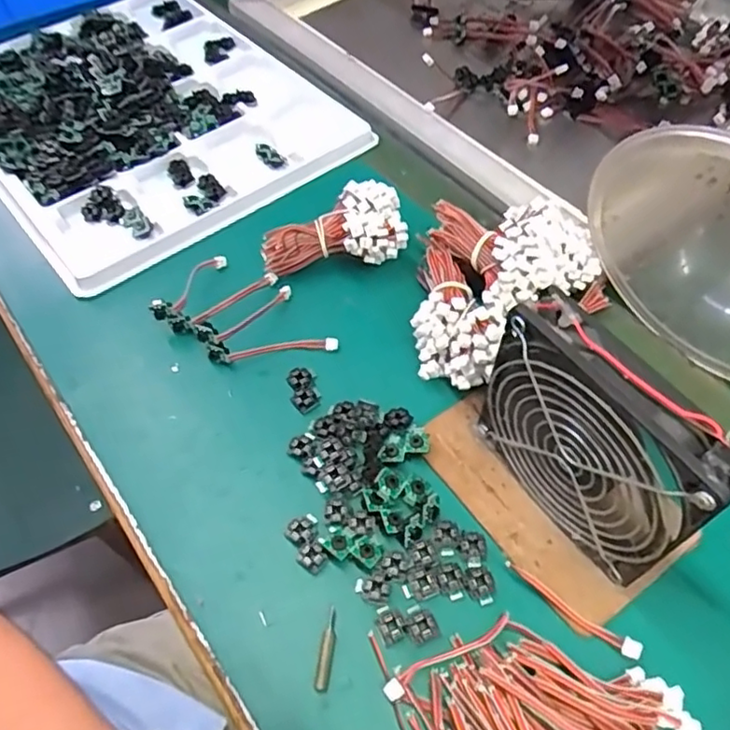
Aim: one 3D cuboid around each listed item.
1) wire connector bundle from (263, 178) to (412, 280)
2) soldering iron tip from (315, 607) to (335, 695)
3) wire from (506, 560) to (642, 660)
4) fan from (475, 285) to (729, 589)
[{"bbox_3d":[-0.024,-0.097,0.453,0.104,0.045,0.055,-9,56,-4],"label":"wire connector bundle"},{"bbox_3d":[-0.019,0.144,0.314,0.007,0.004,0.039,6,56,6],"label":"soldering iron tip"},{"bbox_3d":[0.105,0.125,0.319,0.074,0.008,0.008,31,61,20],"label":"wire"},{"bbox_3d":[0.114,0.042,0.305,0.033,0.125,0.123,-29,60,-17],"label":"fan"}]

